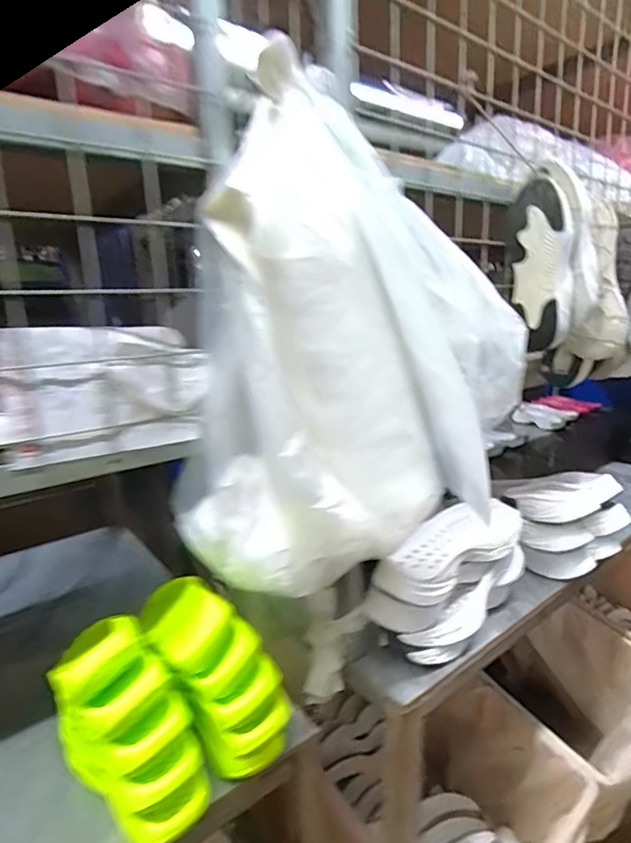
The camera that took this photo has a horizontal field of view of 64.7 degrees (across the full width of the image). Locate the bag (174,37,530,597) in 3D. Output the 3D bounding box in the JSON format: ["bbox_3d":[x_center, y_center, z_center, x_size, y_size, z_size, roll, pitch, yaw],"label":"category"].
[{"bbox_3d":[0.039,-0.096,0.560,0.326,0.498,0.208,-12,18,-37],"label":"bag"}]

